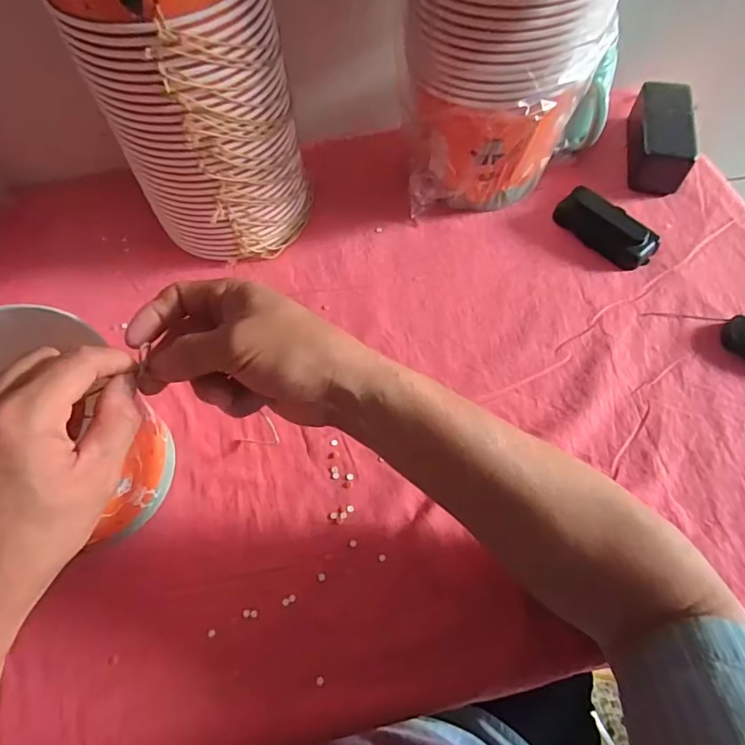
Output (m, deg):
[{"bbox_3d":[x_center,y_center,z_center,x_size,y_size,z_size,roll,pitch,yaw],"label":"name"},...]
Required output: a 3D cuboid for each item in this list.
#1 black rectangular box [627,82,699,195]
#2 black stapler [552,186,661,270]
[{"bbox_3d":[0.322,-0.268,0.552,0.053,0.056,0.130,9,64,5],"label":"black rectangular box"},{"bbox_3d":[0.246,-0.153,0.517,0.046,0.019,0.106,-40,70,-17],"label":"black stapler"}]

